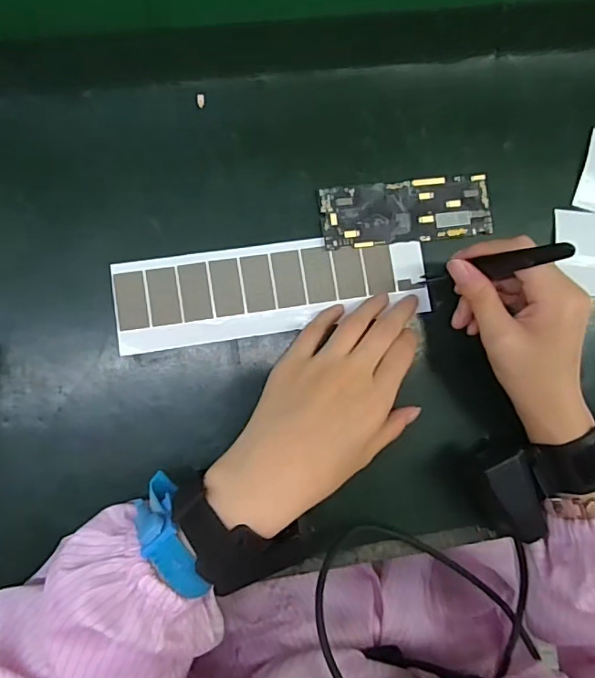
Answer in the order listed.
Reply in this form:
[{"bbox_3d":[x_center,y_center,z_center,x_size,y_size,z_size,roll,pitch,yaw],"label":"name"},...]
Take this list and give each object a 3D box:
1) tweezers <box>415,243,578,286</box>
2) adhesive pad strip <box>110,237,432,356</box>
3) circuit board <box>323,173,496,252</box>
[{"bbox_3d":[0.119,-0.044,0.328,0.014,0.117,0.012,0,87,-27],"label":"tweezers"},{"bbox_3d":[-0.017,-0.036,0.368,0.216,0.004,0.062,-9,88,-6],"label":"adhesive pad strip"},{"bbox_3d":[0.079,-0.093,0.379,0.124,0.004,0.045,-7,88,-4],"label":"circuit board"}]

